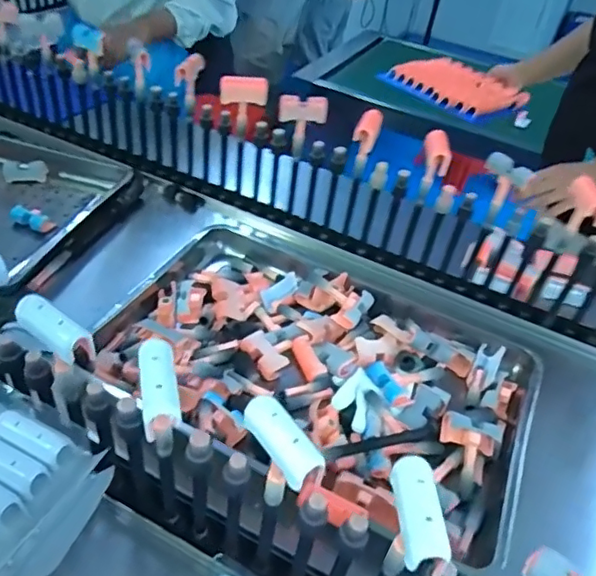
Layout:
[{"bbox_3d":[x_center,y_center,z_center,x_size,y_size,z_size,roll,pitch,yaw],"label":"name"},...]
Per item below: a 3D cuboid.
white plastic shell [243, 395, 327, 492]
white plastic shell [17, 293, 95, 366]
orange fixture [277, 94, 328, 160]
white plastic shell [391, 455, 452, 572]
[{"bbox_3d":[-0.012,0.119,0.432,0.025,0.032,0.082,-25,44,-32],"label":"white plastic shell"},{"bbox_3d":[-0.221,0.036,0.503,0.080,0.037,0.027,26,43,29],"label":"white plastic shell"},{"bbox_3d":[0.008,-0.272,0.947,0.079,0.107,0.028,-3,36,-6],"label":"orange fixture"},{"bbox_3d":[0.086,0.156,0.402,0.030,0.021,0.077,0,36,-2],"label":"white plastic shell"}]

